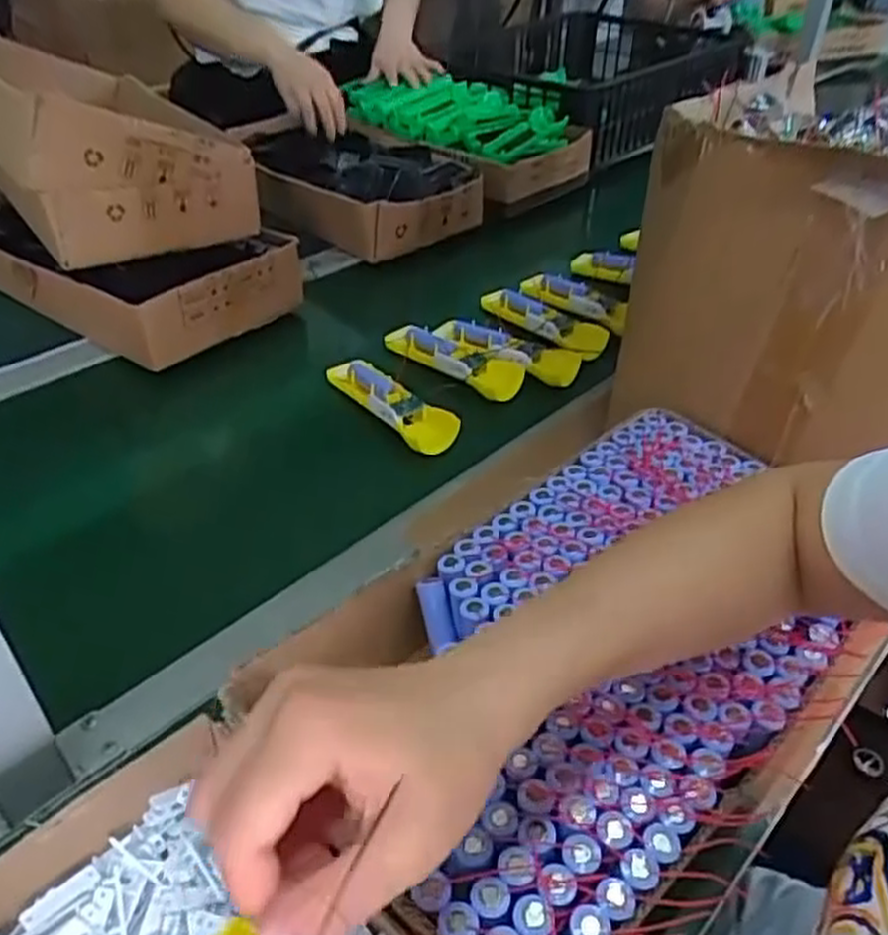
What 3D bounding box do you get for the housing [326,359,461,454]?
[{"bbox_3d":[-0.050,-0.065,0.762,0.045,0.031,0.159,-26,48,-29],"label":"housing"}]

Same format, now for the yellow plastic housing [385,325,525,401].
[{"bbox_3d":[0.006,-0.113,0.822,0.156,0.031,0.056,25,45,25],"label":"yellow plastic housing"}]

